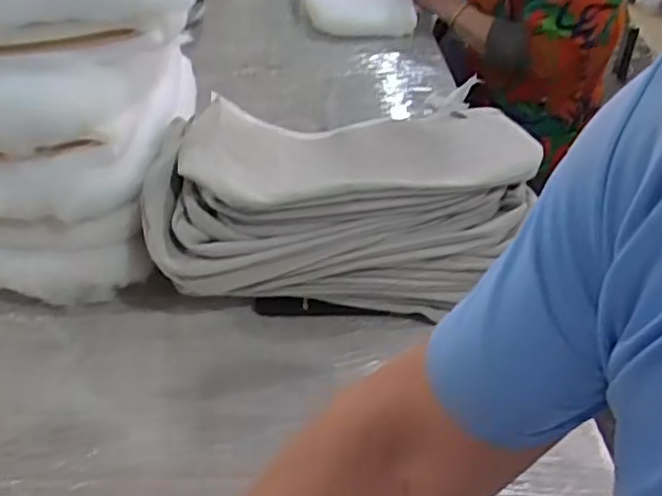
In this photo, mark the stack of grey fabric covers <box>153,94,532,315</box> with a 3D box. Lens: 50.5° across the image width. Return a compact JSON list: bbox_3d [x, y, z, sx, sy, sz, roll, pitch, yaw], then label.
[{"bbox_3d":[0.024,-0.066,0.895,0.474,0.154,0.296,-2,41,-4],"label":"stack of grey fabric covers"}]

